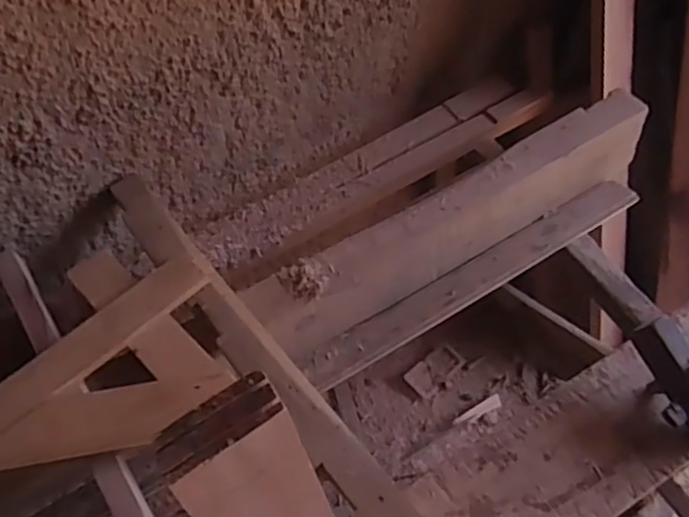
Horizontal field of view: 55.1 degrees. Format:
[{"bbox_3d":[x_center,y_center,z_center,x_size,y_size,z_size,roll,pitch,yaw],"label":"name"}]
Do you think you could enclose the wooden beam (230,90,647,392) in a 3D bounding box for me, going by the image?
[{"bbox_3d":[0.180,-0.032,0.948,0.645,0.144,0.129,-27,54,-15],"label":"wooden beam"}]

